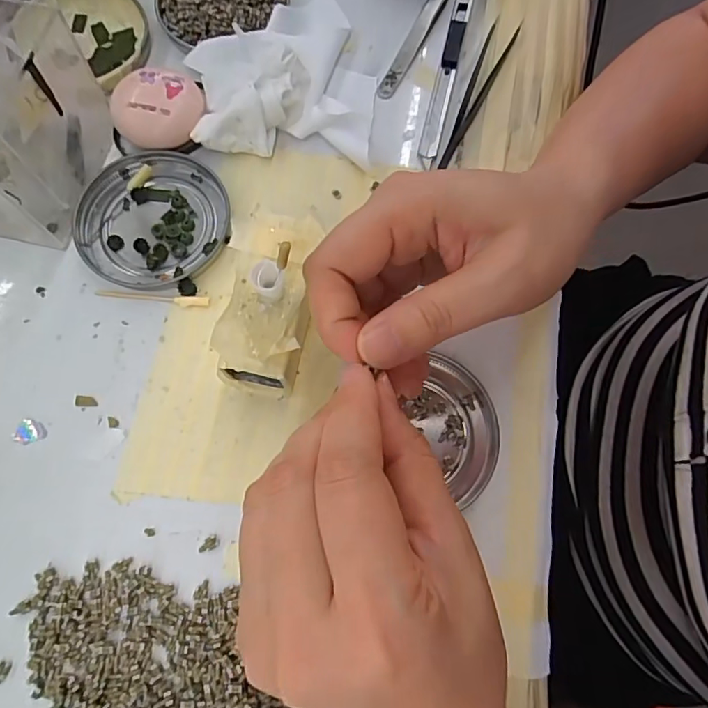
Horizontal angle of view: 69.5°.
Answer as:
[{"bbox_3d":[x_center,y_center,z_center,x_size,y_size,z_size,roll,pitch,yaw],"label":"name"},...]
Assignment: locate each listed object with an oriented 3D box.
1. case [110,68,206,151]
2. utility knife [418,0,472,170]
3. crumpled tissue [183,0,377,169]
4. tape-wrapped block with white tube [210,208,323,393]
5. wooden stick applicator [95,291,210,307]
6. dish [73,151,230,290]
[{"bbox_3d":[-0.106,-0.133,0.281,0.043,0.022,0.043,0,74,-1],"label":"case"},{"bbox_3d":[0.057,-0.172,0.305,0.010,0.005,0.133,14,74,3],"label":"utility knife"},{"bbox_3d":[-0.039,-0.170,0.294,0.103,0.024,0.118,4,74,0],"label":"crumpled tissue"},{"bbox_3d":[-0.040,-0.024,0.240,0.043,0.048,0.089,7,74,1],"label":"tape-wrapped block with white tube"},{"bbox_3d":[-0.104,-0.029,0.262,0.059,0.004,0.006,4,74,0],"label":"wooden stick applicator"},{"bbox_3d":[-0.107,-0.073,0.272,0.075,0.009,0.075,0,74,-1],"label":"dish"}]

